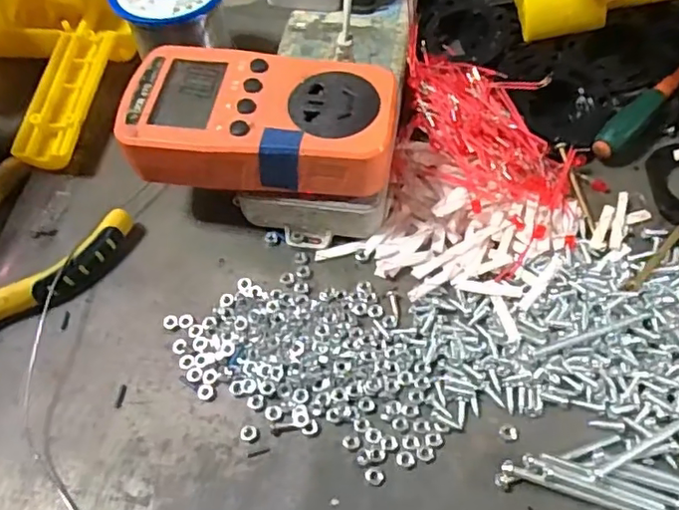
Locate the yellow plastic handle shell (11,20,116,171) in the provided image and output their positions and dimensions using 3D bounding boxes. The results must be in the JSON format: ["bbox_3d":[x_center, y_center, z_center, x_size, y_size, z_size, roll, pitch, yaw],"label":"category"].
[{"bbox_3d":[-0.166,-0.105,0.356,0.032,0.013,0.118,2,62,4],"label":"yellow plastic handle shell"}]

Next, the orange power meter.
[{"bbox_3d":[-0.037,-0.064,0.280,0.124,0.027,0.071,2,62,4],"label":"orange power meter"}]

